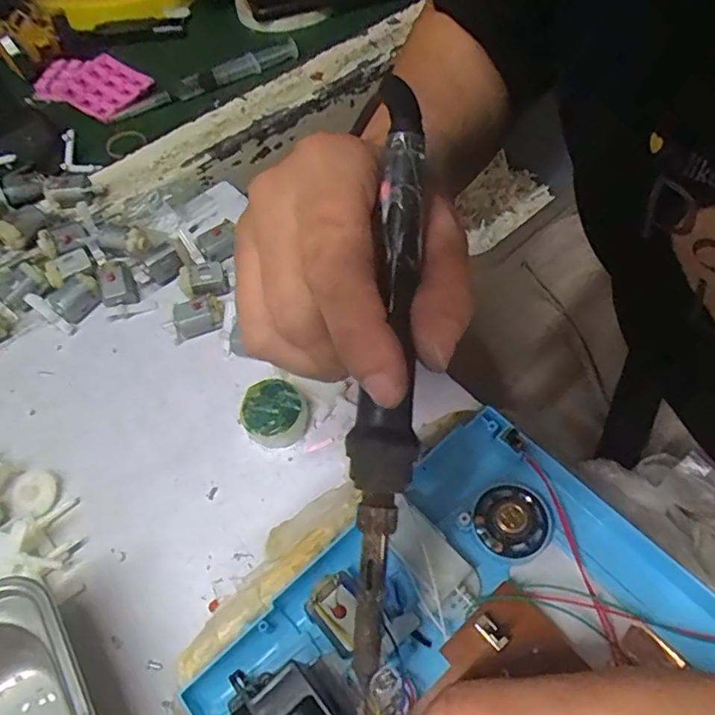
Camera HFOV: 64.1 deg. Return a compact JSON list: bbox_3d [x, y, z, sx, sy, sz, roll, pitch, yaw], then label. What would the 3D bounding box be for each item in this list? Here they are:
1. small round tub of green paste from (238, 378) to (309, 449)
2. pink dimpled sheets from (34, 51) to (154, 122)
[{"bbox_3d":[-0.044,0.029,0.295,0.031,0.021,0.032,-2,57,3],"label":"small round tub of green paste"},{"bbox_3d":[-0.220,-0.228,0.466,0.101,0.016,0.055,28,62,20],"label":"pink dimpled sheets"}]

